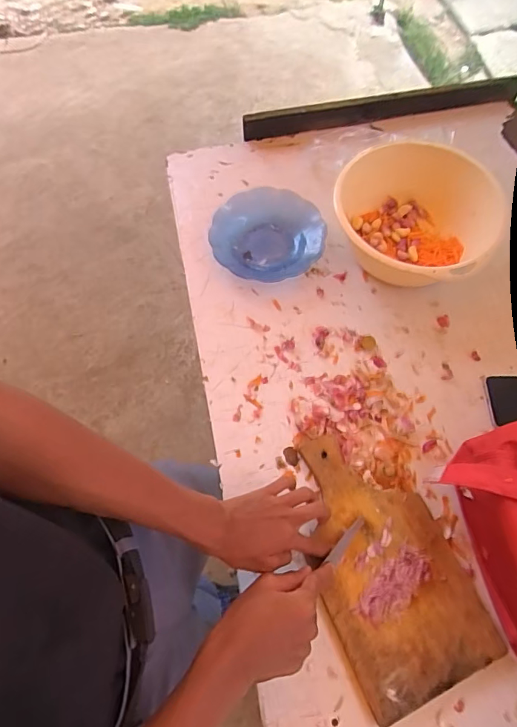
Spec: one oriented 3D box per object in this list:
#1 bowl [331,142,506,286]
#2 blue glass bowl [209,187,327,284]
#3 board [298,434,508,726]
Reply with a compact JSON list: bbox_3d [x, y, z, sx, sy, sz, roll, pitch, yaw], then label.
[{"bbox_3d":[0.240,-0.224,0.690,0.244,0.091,0.217,37,72,17],"label":"bowl"},{"bbox_3d":[0.015,-0.209,0.717,0.177,0.036,0.168,-1,65,1],"label":"blue glass bowl"},{"bbox_3d":[0.144,0.223,0.524,0.161,0.019,0.295,-22,67,-7],"label":"board"}]

